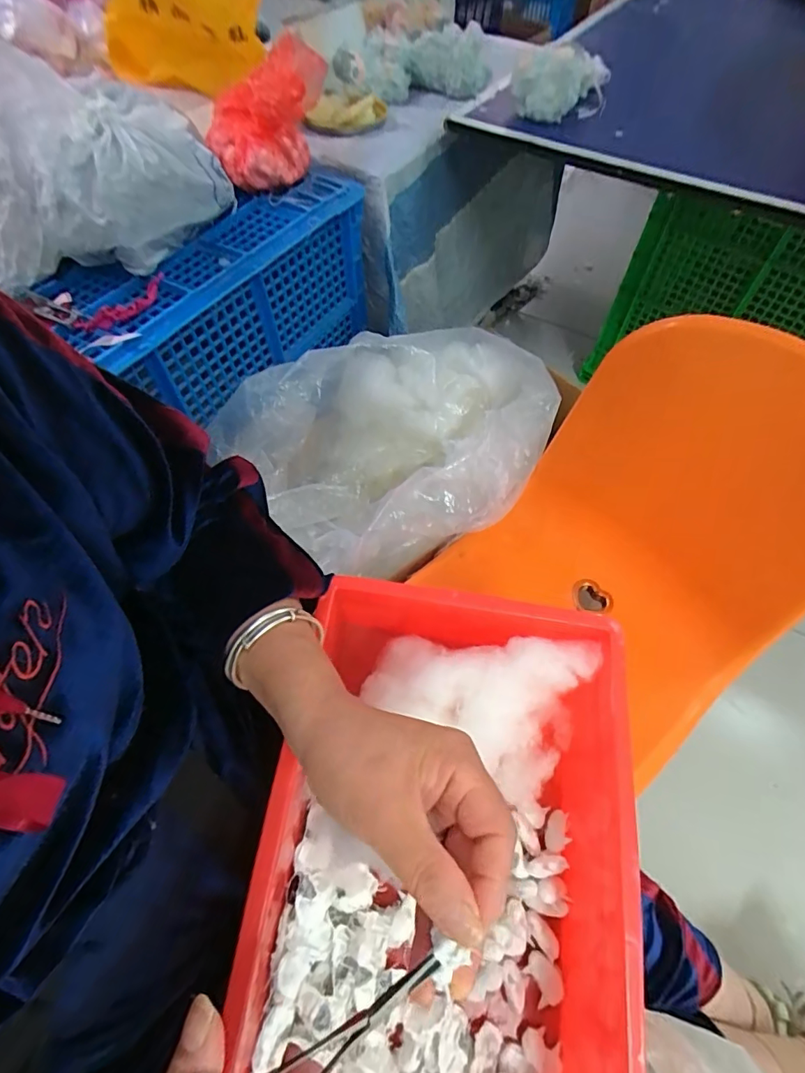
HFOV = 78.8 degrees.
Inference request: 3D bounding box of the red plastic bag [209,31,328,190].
[{"bbox_3d":[-0.166,-0.518,0.605,0.151,0.108,0.133,-13,59,-8],"label":"red plastic bag"}]

